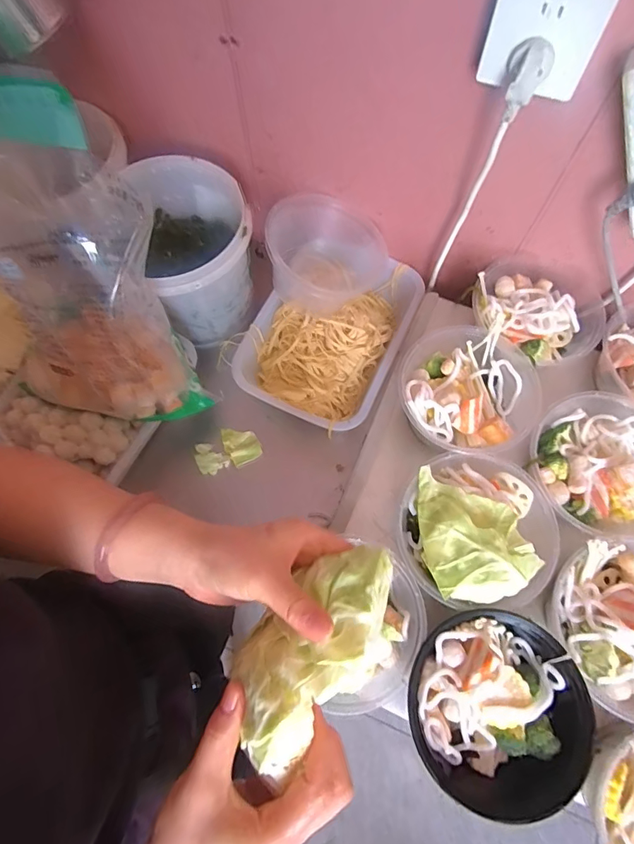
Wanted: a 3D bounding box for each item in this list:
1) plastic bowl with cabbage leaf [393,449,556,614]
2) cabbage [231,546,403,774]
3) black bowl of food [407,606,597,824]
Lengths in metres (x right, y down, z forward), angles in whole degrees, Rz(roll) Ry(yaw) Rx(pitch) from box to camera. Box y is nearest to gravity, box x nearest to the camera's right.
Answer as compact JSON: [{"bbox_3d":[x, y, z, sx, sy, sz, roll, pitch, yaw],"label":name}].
[{"bbox_3d":[0.174,0.114,0.478,0.154,0.076,0.158,0,70,0],"label":"plastic bowl with cabbage leaf"},{"bbox_3d":[0.001,0.142,0.284,0.134,0.046,0.073,-42,75,-14],"label":"cabbage"},{"bbox_3d":[0.176,0.271,0.425,0.168,0.056,0.164,0,70,0],"label":"black bowl of food"}]

